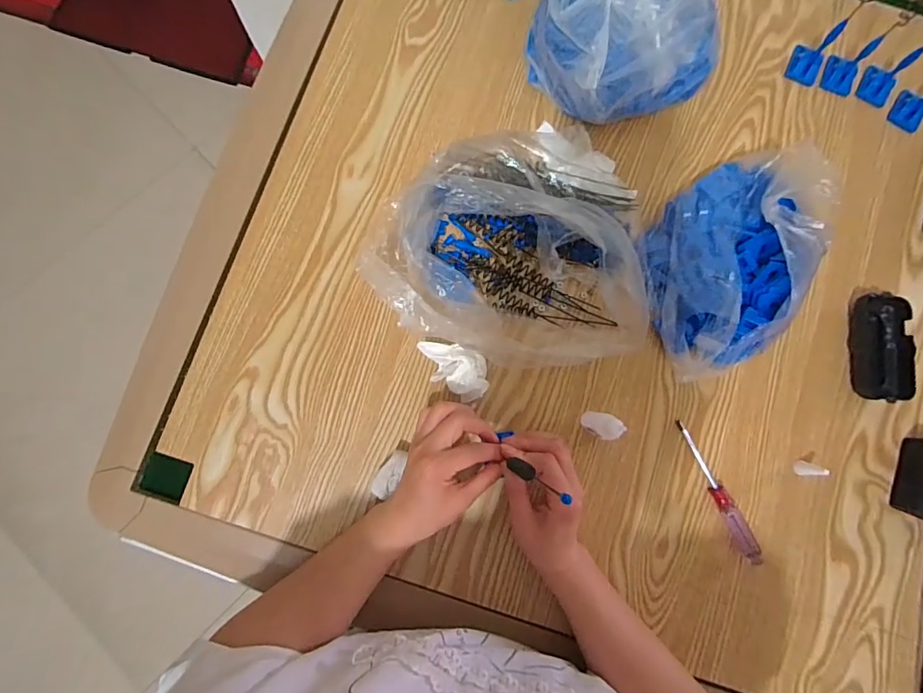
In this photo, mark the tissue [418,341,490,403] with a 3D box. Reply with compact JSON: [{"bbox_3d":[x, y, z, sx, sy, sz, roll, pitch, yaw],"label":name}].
[{"bbox_3d":[-0.007,0.020,0.465,0.077,0.026,0.045,34,81,3],"label":"tissue"}]

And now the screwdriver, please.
[{"bbox_3d":[0.259,0.144,0.465,0.021,0.019,0.149,-24,76,-3],"label":"screwdriver"}]

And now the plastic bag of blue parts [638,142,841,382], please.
[{"bbox_3d":[0.262,-0.083,0.451,0.141,0.108,0.211,-2,82,-3],"label":"plastic bag of blue parts"}]

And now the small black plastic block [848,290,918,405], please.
[{"bbox_3d":[0.443,0.000,0.485,0.049,0.029,0.109,5,87,-2],"label":"small black plastic block"}]

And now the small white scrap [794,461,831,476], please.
[{"bbox_3d":[0.349,0.124,0.460,0.010,0.034,0.014,16,81,0],"label":"small white scrap"}]

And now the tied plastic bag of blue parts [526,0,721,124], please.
[{"bbox_3d":[0.167,-0.320,0.480,0.167,0.104,0.157,-28,84,-6],"label":"tied plastic bag of blue parts"}]

